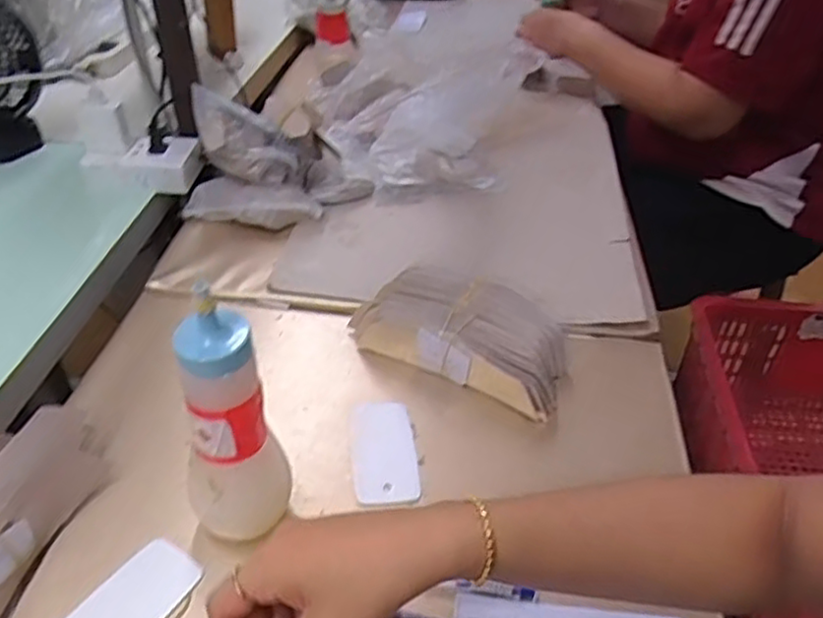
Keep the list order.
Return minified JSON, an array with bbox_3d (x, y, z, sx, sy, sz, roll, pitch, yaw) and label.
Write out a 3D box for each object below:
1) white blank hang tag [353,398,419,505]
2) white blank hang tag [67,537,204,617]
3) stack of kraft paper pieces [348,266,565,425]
[{"bbox_3d":[-0.023,0.114,0.565,0.049,0.004,0.103,-2,40,-8],"label":"white blank hang tag"},{"bbox_3d":[-0.188,0.197,0.449,0.048,0.009,0.100,25,44,23],"label":"white blank hang tag"},{"bbox_3d":[0.047,0.018,0.645,0.205,0.060,0.097,23,43,21],"label":"stack of kraft paper pieces"}]

